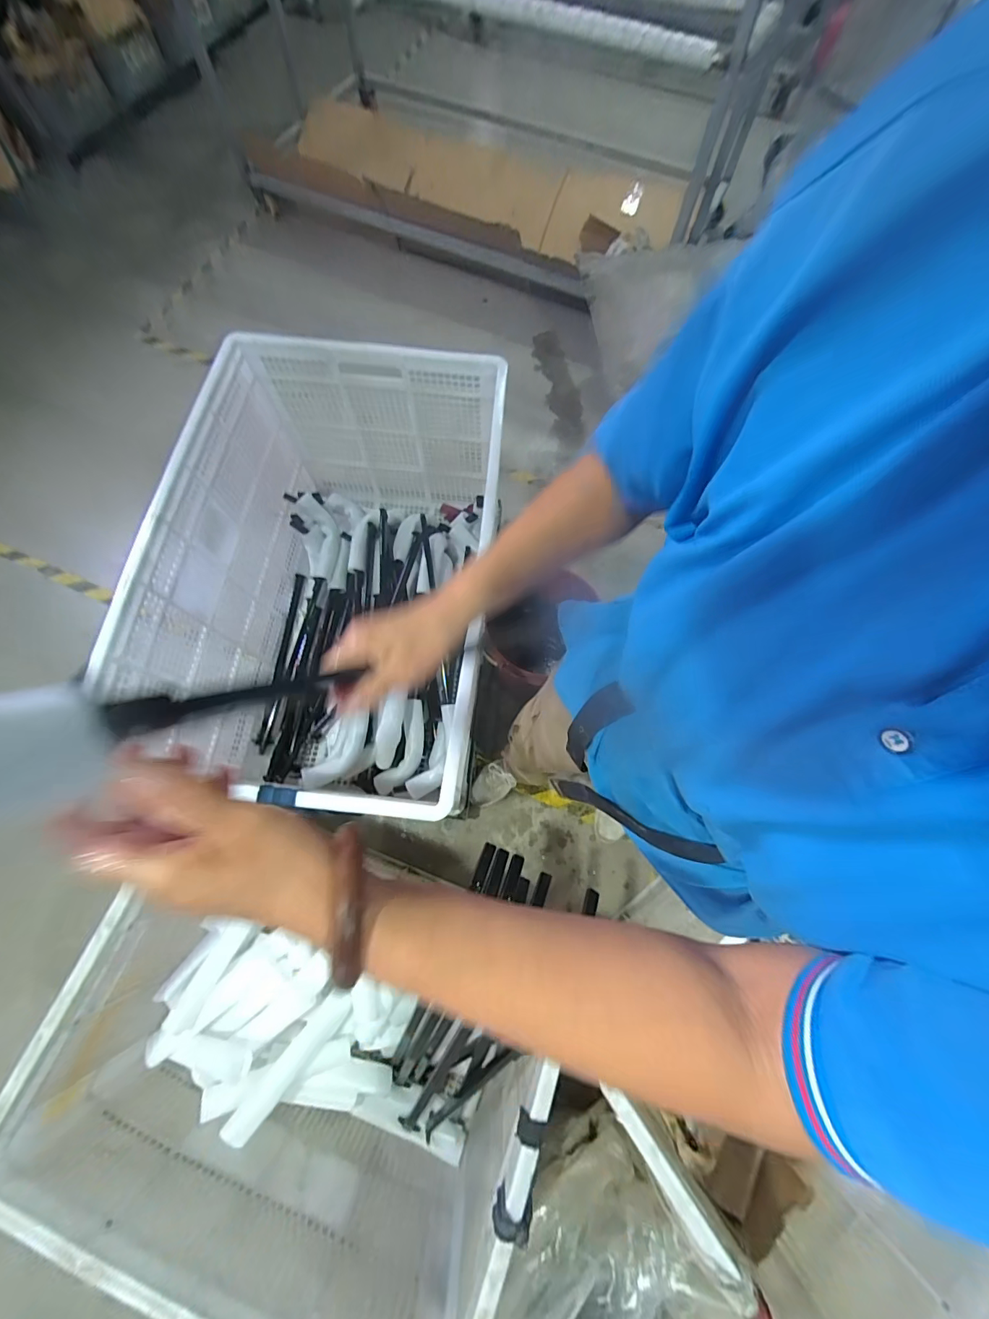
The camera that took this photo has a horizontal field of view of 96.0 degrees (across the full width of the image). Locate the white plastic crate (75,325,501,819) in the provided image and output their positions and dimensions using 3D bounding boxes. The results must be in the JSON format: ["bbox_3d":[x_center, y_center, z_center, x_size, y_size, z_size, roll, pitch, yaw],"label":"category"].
[{"bbox_3d":[-0.368,-0.185,1.143,0.674,0.553,1.024,5,72,0],"label":"white plastic crate"}]

